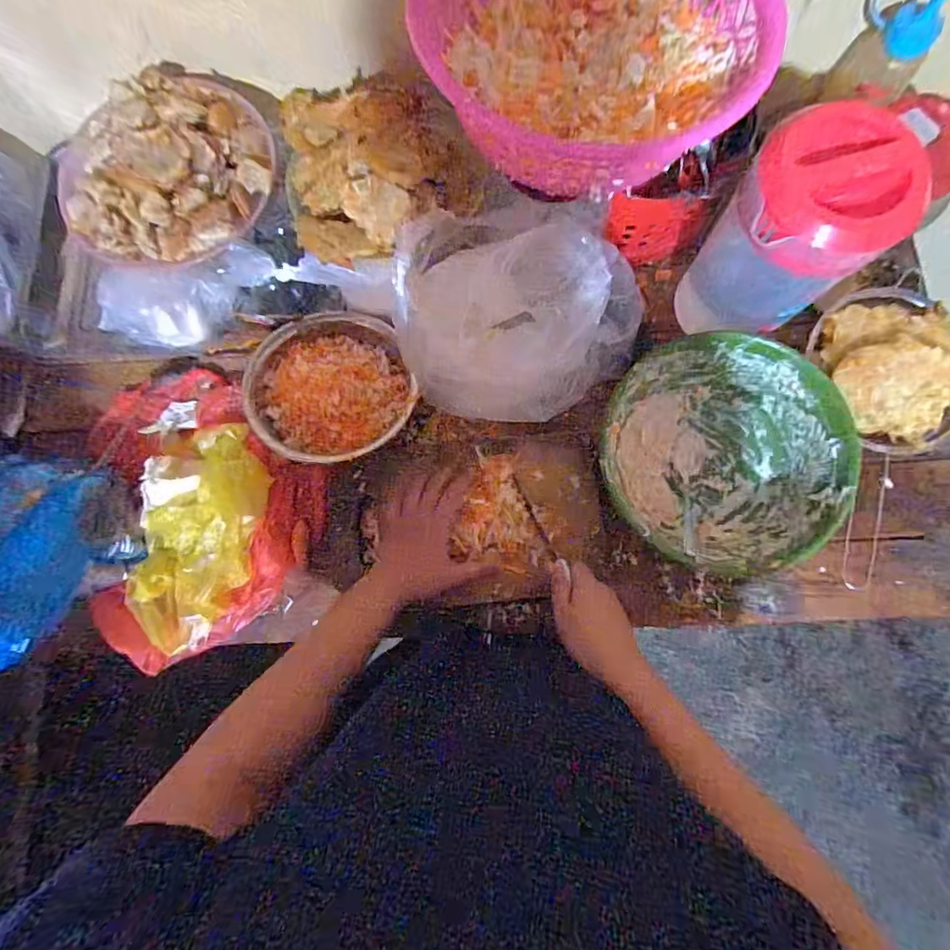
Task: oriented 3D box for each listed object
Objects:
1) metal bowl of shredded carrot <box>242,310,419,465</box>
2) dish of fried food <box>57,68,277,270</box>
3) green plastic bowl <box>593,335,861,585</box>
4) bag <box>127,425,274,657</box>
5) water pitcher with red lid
[{"bbox_3d":[-0.155,-0.100,0.547,0.161,0.073,0.161,0,81,1],"label":"metal bowl of shredded carrot"},{"bbox_3d":[-0.307,-0.303,0.502,0.207,0.059,0.196,-35,82,-4],"label":"dish of fried food"},{"bbox_3d":[0.264,-0.025,0.546,0.210,0.081,0.233,-21,81,-2],"label":"green plastic bowl"},{"bbox_3d":[-0.299,0.060,0.549,0.120,0.038,0.230,7,81,3],"label":"bag"},{"bbox_3d":[0.286,-0.215,0.482,0.126,0.197,0.109,30,83,6],"label":"water pitcher with red lid"}]

